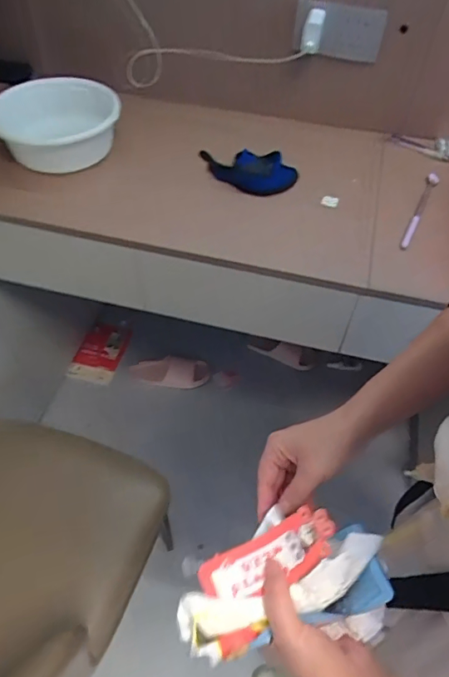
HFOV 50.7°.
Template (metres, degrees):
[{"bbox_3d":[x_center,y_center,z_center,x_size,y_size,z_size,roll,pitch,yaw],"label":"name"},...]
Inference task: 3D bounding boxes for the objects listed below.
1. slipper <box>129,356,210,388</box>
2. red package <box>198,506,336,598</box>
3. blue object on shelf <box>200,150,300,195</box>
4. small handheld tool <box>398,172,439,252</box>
[{"bbox_3d":[-0.180,0.112,1.545,0.250,0.070,0.083,4,55,-3],"label":"slipper"},{"bbox_3d":[0.038,0.185,0.402,0.117,0.021,0.044,-24,59,-3],"label":"red package"},{"bbox_3d":[0.051,-0.325,0.925,0.182,0.034,0.095,0,55,-5],"label":"blue object on shelf"},{"bbox_3d":[0.361,-0.239,0.872,0.020,0.021,0.223,25,57,12],"label":"small handheld tool"}]

